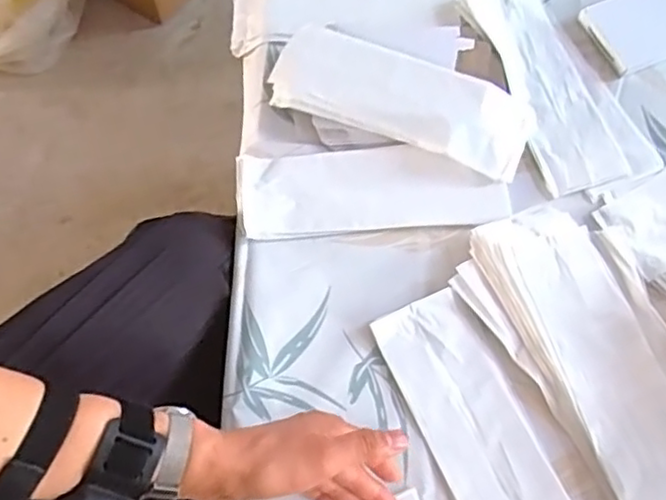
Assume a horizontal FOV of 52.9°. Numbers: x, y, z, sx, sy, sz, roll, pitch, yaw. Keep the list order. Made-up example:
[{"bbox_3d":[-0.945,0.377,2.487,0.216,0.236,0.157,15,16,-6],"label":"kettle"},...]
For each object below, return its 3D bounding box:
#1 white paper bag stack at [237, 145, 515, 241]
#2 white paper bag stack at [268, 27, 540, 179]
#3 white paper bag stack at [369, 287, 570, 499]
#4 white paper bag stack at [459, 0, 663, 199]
[{"bbox_3d":[0.036,-0.059,0.636,0.246,0.014,0.086,-4,67,-1],"label":"white paper bag stack"},{"bbox_3d":[0.066,-0.150,0.661,0.255,0.034,0.097,19,69,9],"label":"white paper bag stack"},{"bbox_3d":[0.121,0.156,0.549,0.085,0.006,0.250,-22,69,-8],"label":"white paper bag stack"},{"bbox_3d":[0.223,-0.174,0.689,0.108,0.018,0.256,-19,68,-7],"label":"white paper bag stack"}]

